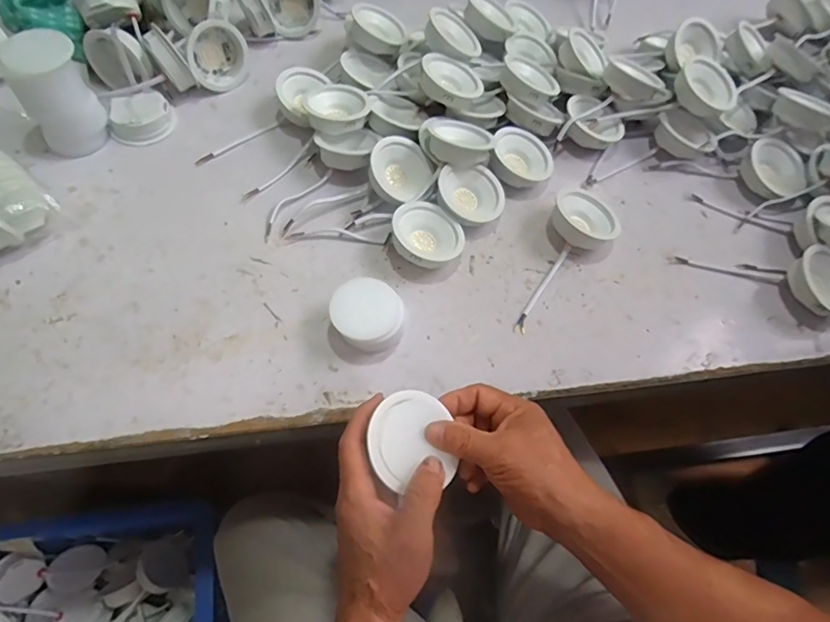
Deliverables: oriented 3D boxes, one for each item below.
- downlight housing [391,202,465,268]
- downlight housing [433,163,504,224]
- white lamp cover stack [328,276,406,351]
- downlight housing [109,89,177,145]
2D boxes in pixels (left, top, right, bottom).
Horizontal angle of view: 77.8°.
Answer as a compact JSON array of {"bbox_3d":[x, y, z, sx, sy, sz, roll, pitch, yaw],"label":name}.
[{"bbox_3d":[0.009,-0.072,0.502,0.068,0.028,0.068,45,56,1],"label":"downlight housing"},{"bbox_3d":[0.057,-0.118,0.531,0.068,0.041,0.071,11,61,2],"label":"downlight housing"},{"bbox_3d":[-0.042,0.005,0.454,0.060,0.040,0.061,37,65,15],"label":"white lamp cover stack"},{"bbox_3d":[-0.300,-0.211,0.564,0.067,0.024,0.060,-25,66,-17],"label":"downlight housing"}]

